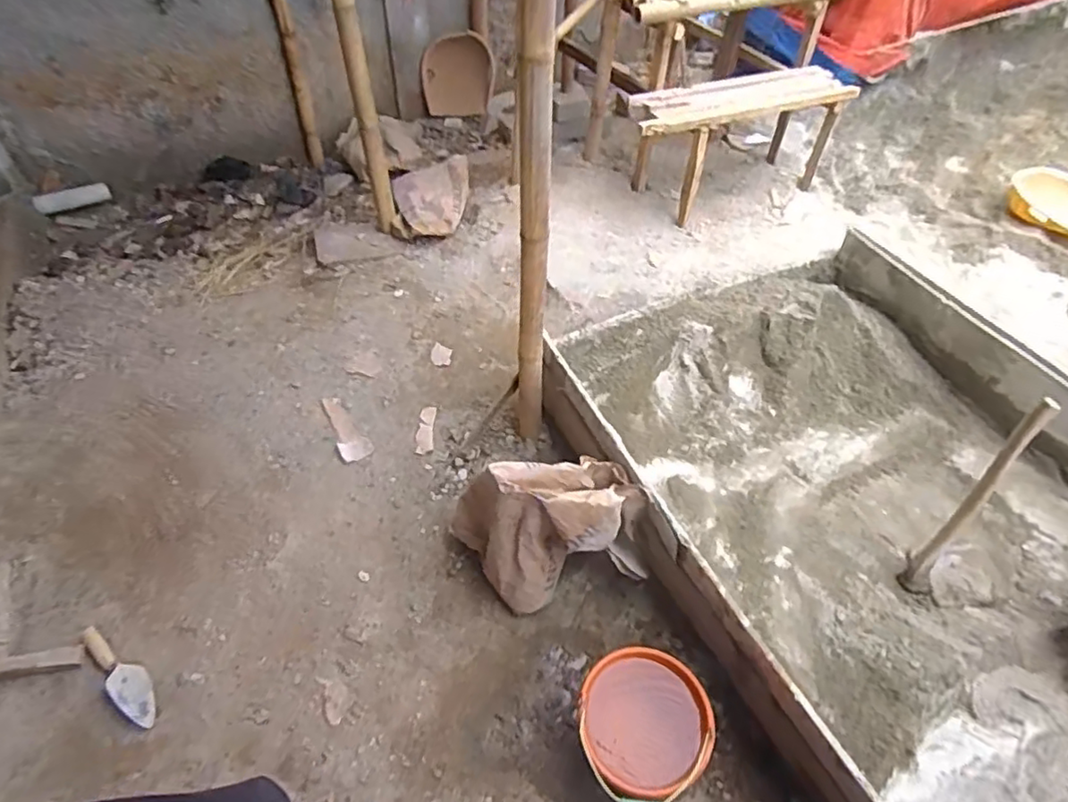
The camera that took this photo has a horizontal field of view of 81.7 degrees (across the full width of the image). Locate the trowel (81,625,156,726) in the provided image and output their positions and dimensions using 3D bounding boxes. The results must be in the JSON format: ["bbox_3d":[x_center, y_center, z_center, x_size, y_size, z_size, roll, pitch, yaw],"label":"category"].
[{"bbox_3d":[-1.012,0.655,1.507,0.087,0.055,0.327,-35,59,-27],"label":"trowel"}]

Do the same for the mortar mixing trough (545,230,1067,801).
[{"bbox_3d":[0.972,0.337,1.495,1.216,0.316,1.889,-23,54,-16],"label":"mortar mixing trough"}]

